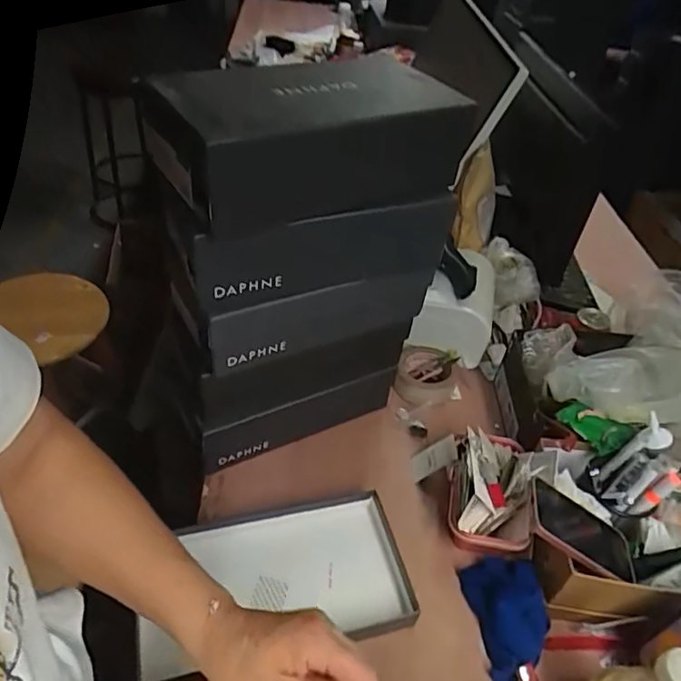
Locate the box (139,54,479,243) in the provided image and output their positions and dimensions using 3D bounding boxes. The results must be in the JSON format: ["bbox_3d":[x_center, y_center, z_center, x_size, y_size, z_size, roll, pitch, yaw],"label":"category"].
[{"bbox_3d":[-0.001,-0.211,0.581,0.347,0.104,0.154,-21,49,-27],"label":"box"}]

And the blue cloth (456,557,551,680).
[{"bbox_3d":[0.192,0.311,0.636,0.070,0.058,0.146,-5,44,-13],"label":"blue cloth"}]

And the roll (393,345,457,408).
[{"bbox_3d":[0.140,0.060,0.914,0.097,0.041,0.103,14,43,7],"label":"roll"}]

